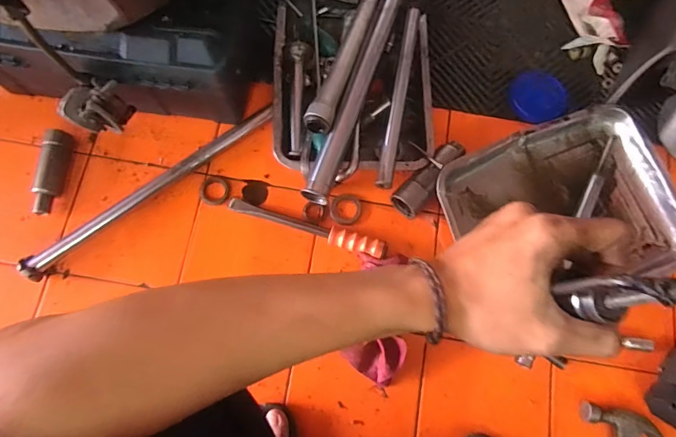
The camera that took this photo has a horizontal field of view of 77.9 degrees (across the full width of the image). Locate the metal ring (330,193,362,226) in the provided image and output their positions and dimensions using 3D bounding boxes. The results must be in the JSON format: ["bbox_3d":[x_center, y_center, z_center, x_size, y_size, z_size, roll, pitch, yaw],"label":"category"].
[{"bbox_3d":[0.014,-0.016,0.705,0.051,0.005,0.053,0,76,-2],"label":"metal ring"}]

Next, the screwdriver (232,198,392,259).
[{"bbox_3d":[-0.051,0.016,0.681,0.266,0.033,0.030,17,76,3],"label":"screwdriver"}]

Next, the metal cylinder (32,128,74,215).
[{"bbox_3d":[-0.466,-0.075,0.684,0.032,0.043,0.139,6,76,0],"label":"metal cylinder"}]

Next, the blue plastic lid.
[{"bbox_3d":[0.368,-0.225,0.768,0.099,0.016,0.110,-3,76,-2],"label":"blue plastic lid"}]

